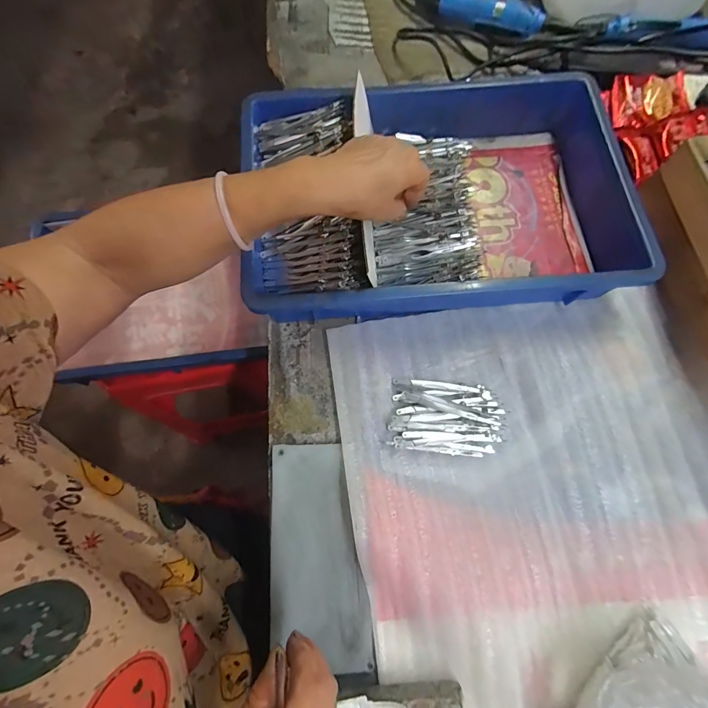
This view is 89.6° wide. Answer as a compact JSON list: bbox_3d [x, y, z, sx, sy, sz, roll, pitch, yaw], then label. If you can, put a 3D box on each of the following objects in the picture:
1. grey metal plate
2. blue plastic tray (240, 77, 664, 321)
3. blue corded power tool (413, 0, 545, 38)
[{"bbox_3d":[-0.036,0.188,0.341,0.085,0.009,0.194,-6,72,-3],"label":"grey metal plate"},{"bbox_3d":[0.097,-0.194,0.426,0.435,0.087,0.304,-5,72,0],"label":"blue plastic tray"},{"bbox_3d":[0.192,-0.544,0.565,0.213,0.037,0.039,27,74,10],"label":"blue corded power tool"}]

